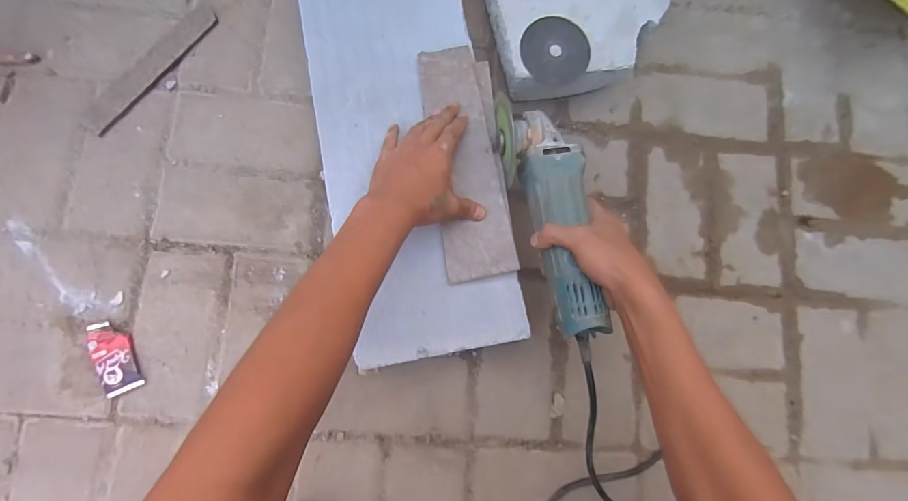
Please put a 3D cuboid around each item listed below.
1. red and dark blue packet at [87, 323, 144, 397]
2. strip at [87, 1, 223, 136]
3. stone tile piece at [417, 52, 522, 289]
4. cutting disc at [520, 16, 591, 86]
[{"bbox_3d":[-0.409,0.128,0.513,0.041,0.012,0.089,-21,85,-6],"label":"red and dark blue packet"},{"bbox_3d":[-0.400,-0.244,0.561,0.042,0.010,0.215,38,82,1],"label":"strip"},{"bbox_3d":[0.013,-0.104,0.488,0.076,0.009,0.269,-8,83,-5],"label":"stone tile piece"},{"bbox_3d":[0.128,-0.255,0.543,0.089,0.007,0.085,1,84,-9],"label":"cutting disc"}]

